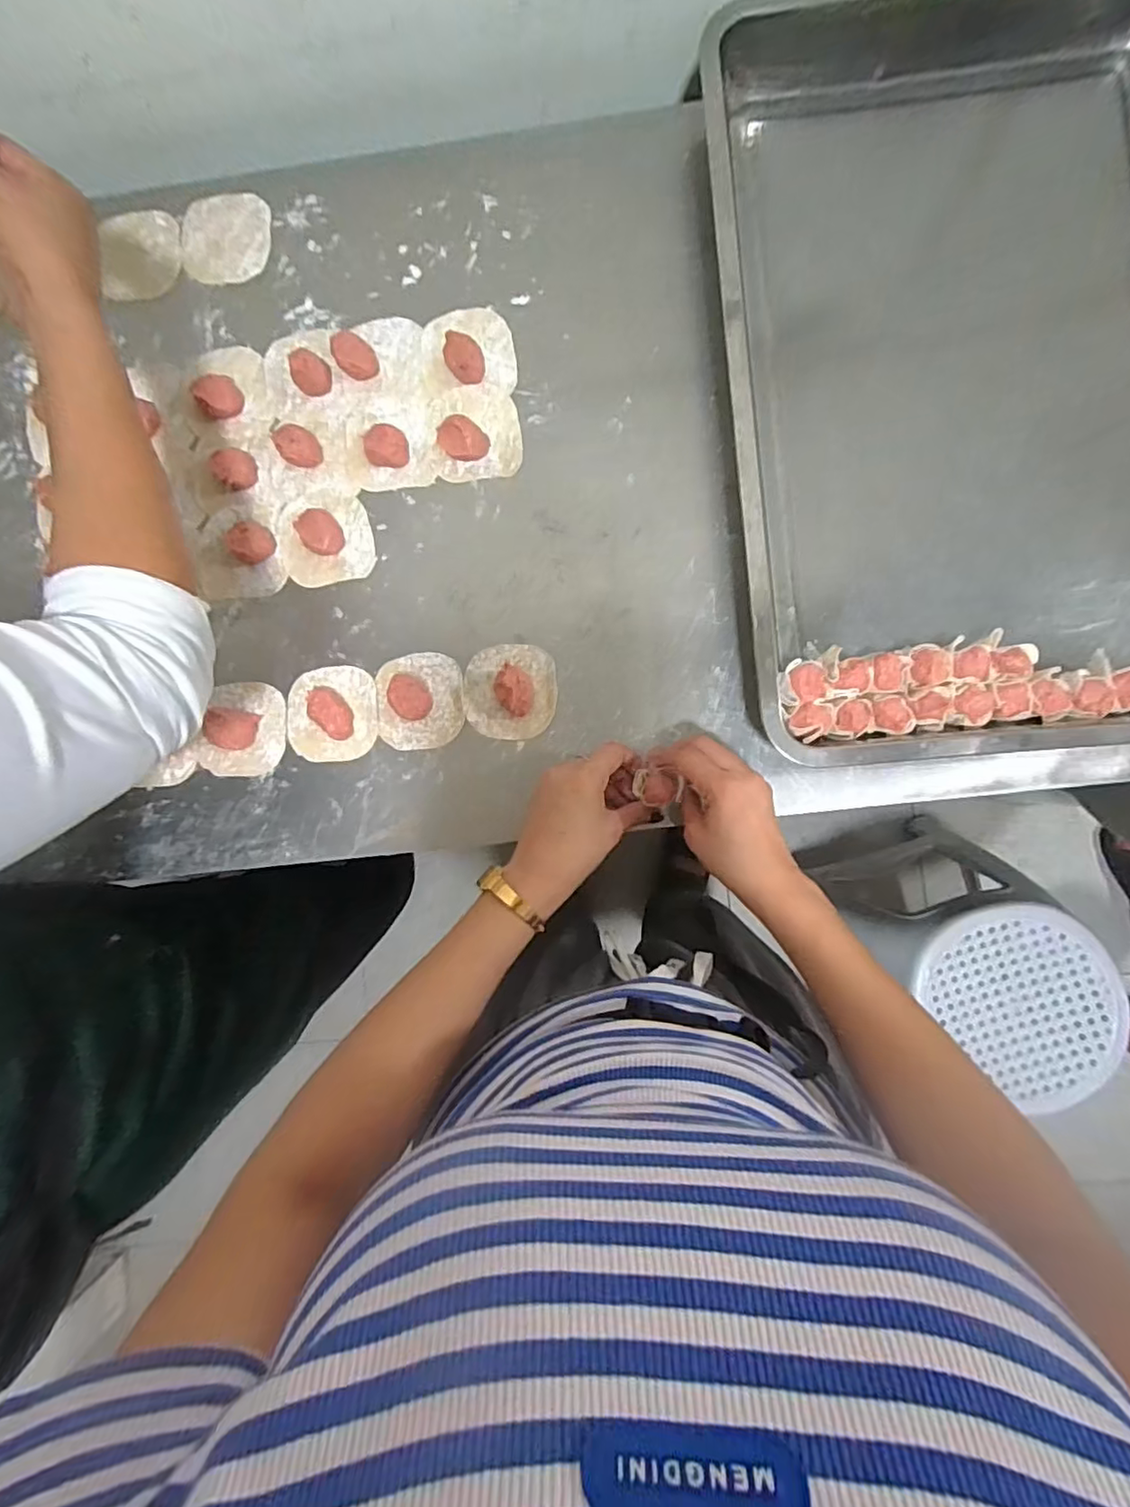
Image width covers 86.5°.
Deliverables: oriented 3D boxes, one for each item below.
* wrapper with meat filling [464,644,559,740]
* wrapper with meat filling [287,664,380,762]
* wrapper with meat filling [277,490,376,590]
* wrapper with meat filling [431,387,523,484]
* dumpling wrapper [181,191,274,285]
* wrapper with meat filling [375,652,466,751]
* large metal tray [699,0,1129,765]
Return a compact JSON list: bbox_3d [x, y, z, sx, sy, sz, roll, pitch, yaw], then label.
[{"bbox_3d":[-0.045,-0.051,0.484,0.075,0.025,0.076,2,88,2],"label":"wrapper with meat filling"},{"bbox_3d":[-0.194,-0.034,0.494,0.075,0.020,0.078,-1,88,2],"label":"wrapper with meat filling"},{"bbox_3d":[-0.202,-0.182,0.499,0.075,0.021,0.078,0,88,2],"label":"wrapper with meat filling"},{"bbox_3d":[-0.075,-0.271,0.497,0.073,0.022,0.077,-6,87,1],"label":"wrapper with meat filling"},{"bbox_3d":[-0.298,-0.455,0.528,0.078,0.004,0.081,0,88,2],"label":"dumpling wrapper"},{"bbox_3d":[-0.120,-0.044,0.488,0.071,0.025,0.077,-4,87,1],"label":"wrapper with meat filling"},{"bbox_3d":[0.320,-0.295,0.467,0.392,0.055,0.589,-5,87,1],"label":"large metal tray"}]

